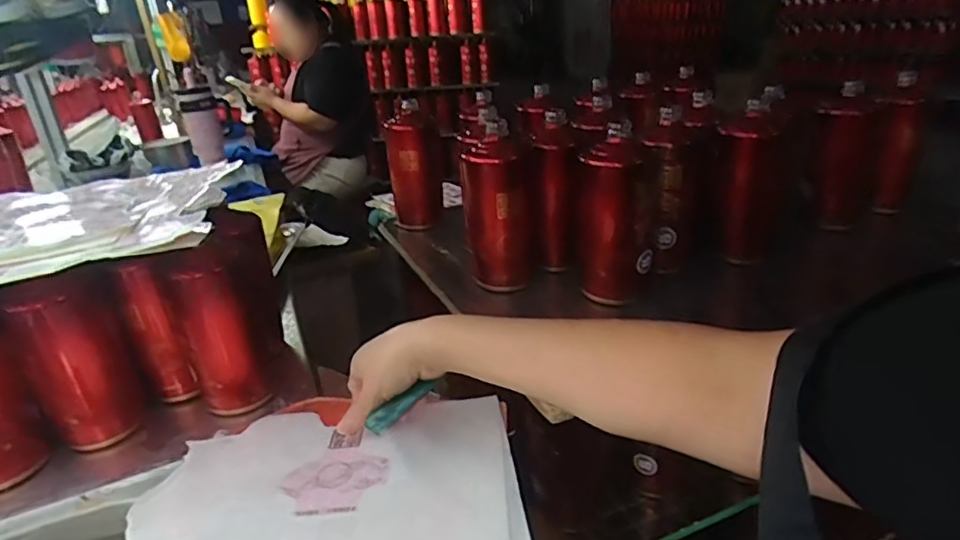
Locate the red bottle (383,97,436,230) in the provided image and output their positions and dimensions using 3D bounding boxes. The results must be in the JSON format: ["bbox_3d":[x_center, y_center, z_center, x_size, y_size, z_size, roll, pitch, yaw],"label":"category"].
[{"bbox_3d":[-0.107,-0.153,0.962,0.078,0.211,0.073,-5,23,-2],"label":"red bottle"}]

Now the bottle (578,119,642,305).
[{"bbox_3d":[0.152,-0.068,0.686,0.071,0.201,0.094,1,24,11],"label":"bottle"}]

